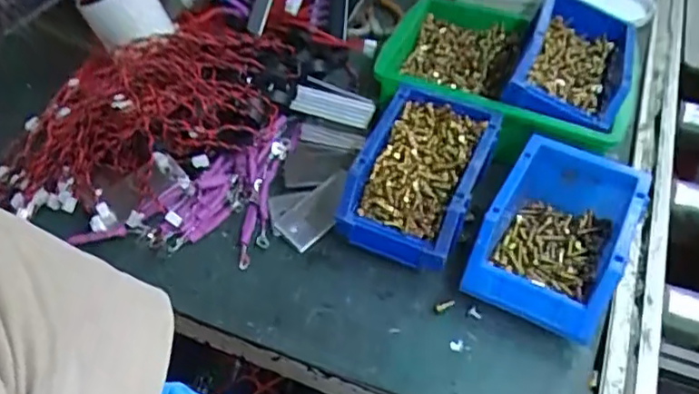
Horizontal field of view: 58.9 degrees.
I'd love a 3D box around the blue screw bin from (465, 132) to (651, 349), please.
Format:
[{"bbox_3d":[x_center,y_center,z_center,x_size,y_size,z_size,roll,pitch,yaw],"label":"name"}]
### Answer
[{"bbox_3d":[0.177,0.034,0.531,0.111,0.075,0.157,22,50,19],"label":"blue screw bin"}]

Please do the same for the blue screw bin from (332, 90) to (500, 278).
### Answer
[{"bbox_3d":[0.068,-0.018,0.575,0.104,0.078,0.163,18,49,17],"label":"blue screw bin"}]

